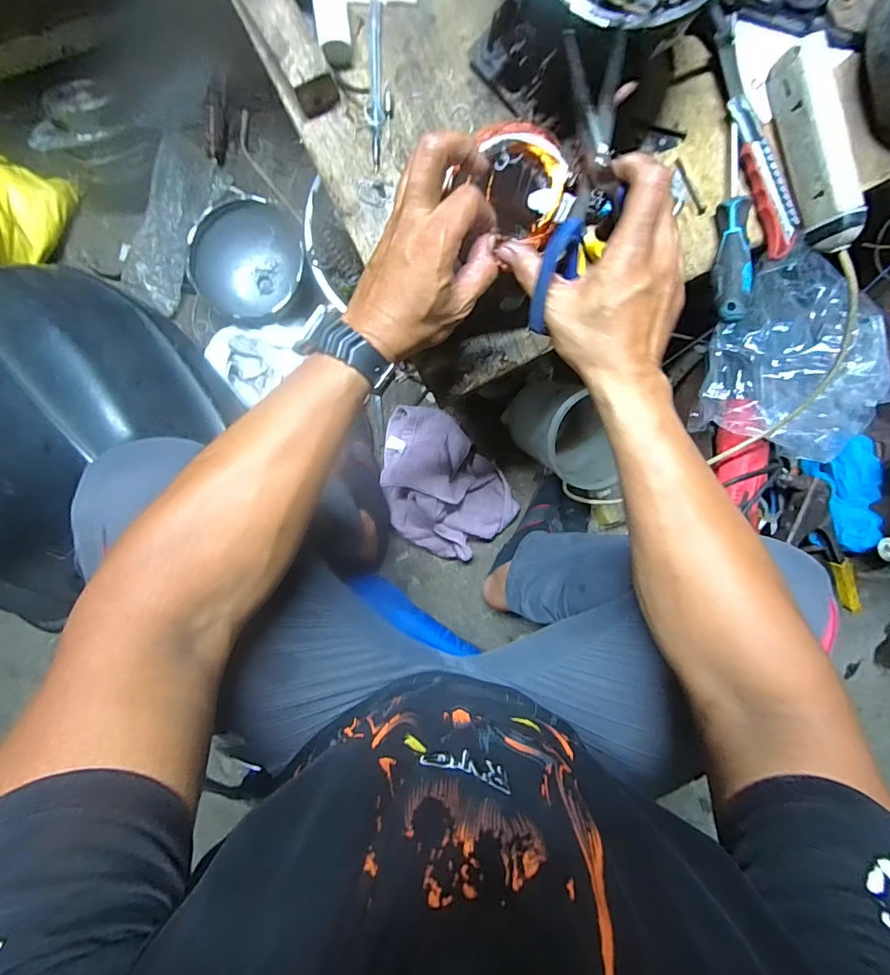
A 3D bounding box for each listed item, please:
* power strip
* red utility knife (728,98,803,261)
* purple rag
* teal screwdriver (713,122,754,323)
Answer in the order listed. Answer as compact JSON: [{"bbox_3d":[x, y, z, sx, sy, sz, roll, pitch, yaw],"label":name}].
[{"bbox_3d":[0.341,-0.307,0.426,0.031,0.041,0.172,-17,96,0],"label":"power strip"},{"bbox_3d":[0.308,-0.297,0.447,0.036,0.018,0.147,-19,96,0],"label":"red utility knife"},{"bbox_3d":[-0.013,0.000,0.746,0.183,0.114,0.252,-44,95,3],"label":"purple rag"},{"bbox_3d":[0.275,-0.249,0.445,0.030,0.030,0.176,2,96,-2],"label":"teal screwdriver"}]

